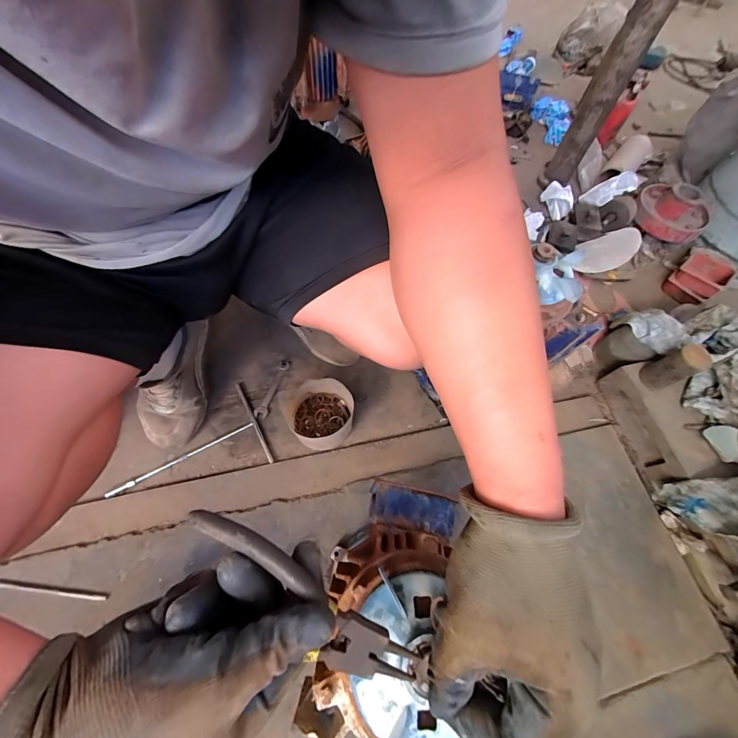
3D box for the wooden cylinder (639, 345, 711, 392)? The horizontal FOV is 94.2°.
[{"bbox_3d":[0.579,-0.003,0.653,0.060,0.109,0.054,-25,69,-14],"label":"wooden cylinder"}]

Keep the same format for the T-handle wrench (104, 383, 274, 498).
[{"bbox_3d":[-0.355,0.165,0.664,0.285,0.017,0.178,-26,69,-11],"label":"T-handle wrench"}]

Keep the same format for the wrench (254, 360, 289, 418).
[{"bbox_3d":[-0.206,0.040,0.735,0.024,0.008,0.135,15,67,7],"label":"wrench"}]

